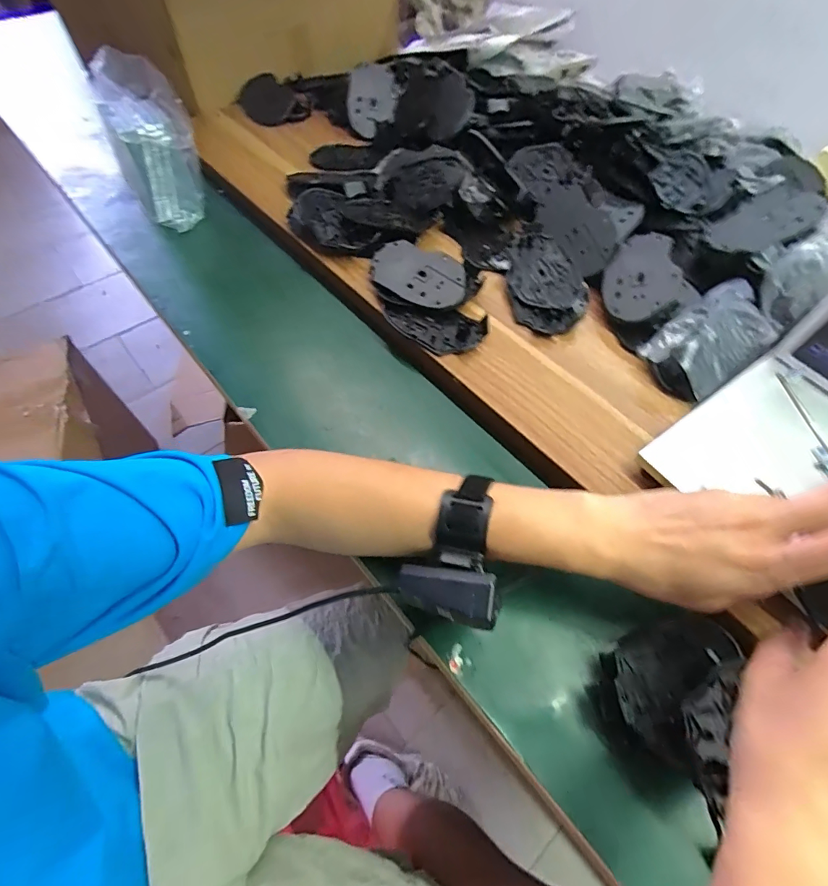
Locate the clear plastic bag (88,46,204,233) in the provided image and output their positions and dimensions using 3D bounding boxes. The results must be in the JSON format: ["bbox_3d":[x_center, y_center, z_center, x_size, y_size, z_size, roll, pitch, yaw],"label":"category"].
[{"bbox_3d":[-0.315,-0.364,0.555,0.087,0.151,0.091,-33,65,-21],"label":"clear plastic bag"}]

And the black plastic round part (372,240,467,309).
[{"bbox_3d":[0.004,-0.184,0.491,0.106,0.008,0.064,28,76,11],"label":"black plastic round part"}]

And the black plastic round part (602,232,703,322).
[{"bbox_3d":[0.243,-0.177,0.487,0.074,0.015,0.106,-17,59,24],"label":"black plastic round part"}]

